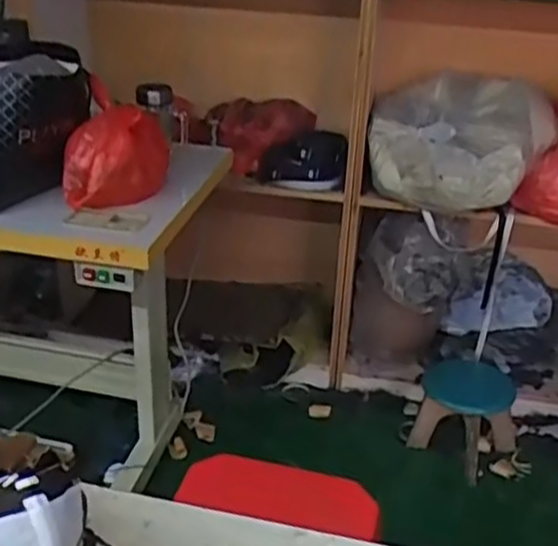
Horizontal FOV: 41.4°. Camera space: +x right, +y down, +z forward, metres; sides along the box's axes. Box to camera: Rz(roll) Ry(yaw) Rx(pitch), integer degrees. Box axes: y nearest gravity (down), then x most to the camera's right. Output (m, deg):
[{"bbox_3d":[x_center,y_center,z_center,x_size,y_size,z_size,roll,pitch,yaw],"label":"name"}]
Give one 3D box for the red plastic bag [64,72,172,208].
[{"bbox_3d":[-0.289,-0.222,1.335,0.144,0.193,0.191,7,29,8],"label":"red plastic bag"}]

